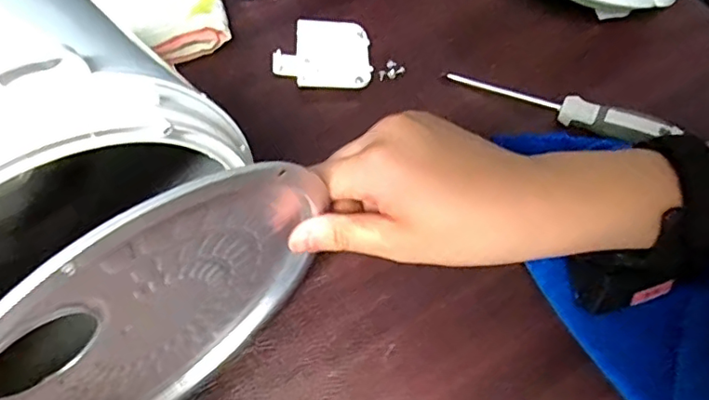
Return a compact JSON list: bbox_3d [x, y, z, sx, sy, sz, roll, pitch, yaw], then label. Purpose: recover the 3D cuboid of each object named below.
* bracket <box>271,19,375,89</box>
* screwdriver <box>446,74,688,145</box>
[{"bbox_3d":[-0.027,-0.122,0.488,0.080,0.015,0.071,-3,57,-2],"label":"bracket"},{"bbox_3d":[0.156,-0.077,0.455,0.170,0.018,0.019,23,58,27],"label":"screwdriver"}]

